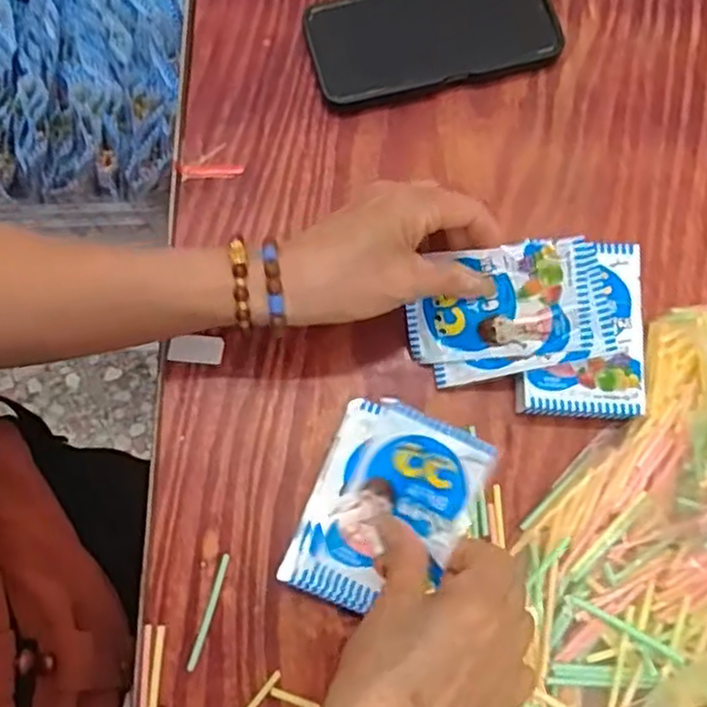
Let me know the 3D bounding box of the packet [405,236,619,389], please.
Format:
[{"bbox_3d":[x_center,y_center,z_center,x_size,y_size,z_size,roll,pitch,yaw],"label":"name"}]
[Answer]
[{"bbox_3d":[0.087,-0.024,0.411,0.111,0.012,0.072,-11,97,17],"label":"packet"}]

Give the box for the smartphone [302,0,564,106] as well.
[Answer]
[{"bbox_3d":[0.055,-0.216,0.484,0.166,0.015,0.080,-15,76,-5],"label":"smartphone"}]

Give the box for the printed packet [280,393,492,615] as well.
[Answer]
[{"bbox_3d":[0.020,0.085,0.390,0.085,0.014,0.111,22,76,4],"label":"printed packet"}]

